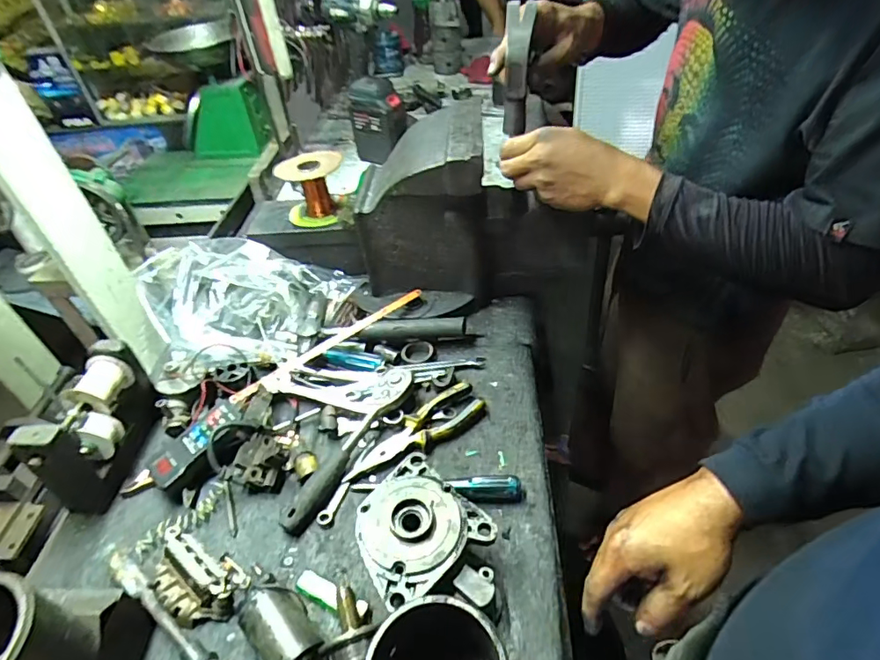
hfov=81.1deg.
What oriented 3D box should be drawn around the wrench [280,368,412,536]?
[{"bbox_3d":[-0.106,0.139,0.632,0.048,0.029,0.241,16,47,23],"label":"wrench"}]

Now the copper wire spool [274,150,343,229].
[{"bbox_3d":[-0.188,-0.209,0.770,0.097,0.087,0.077,-14,43,-7],"label":"copper wire spool"}]

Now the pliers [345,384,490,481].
[{"bbox_3d":[-0.032,0.129,0.652,0.187,0.028,0.052,-25,45,-18],"label":"pliers"}]

